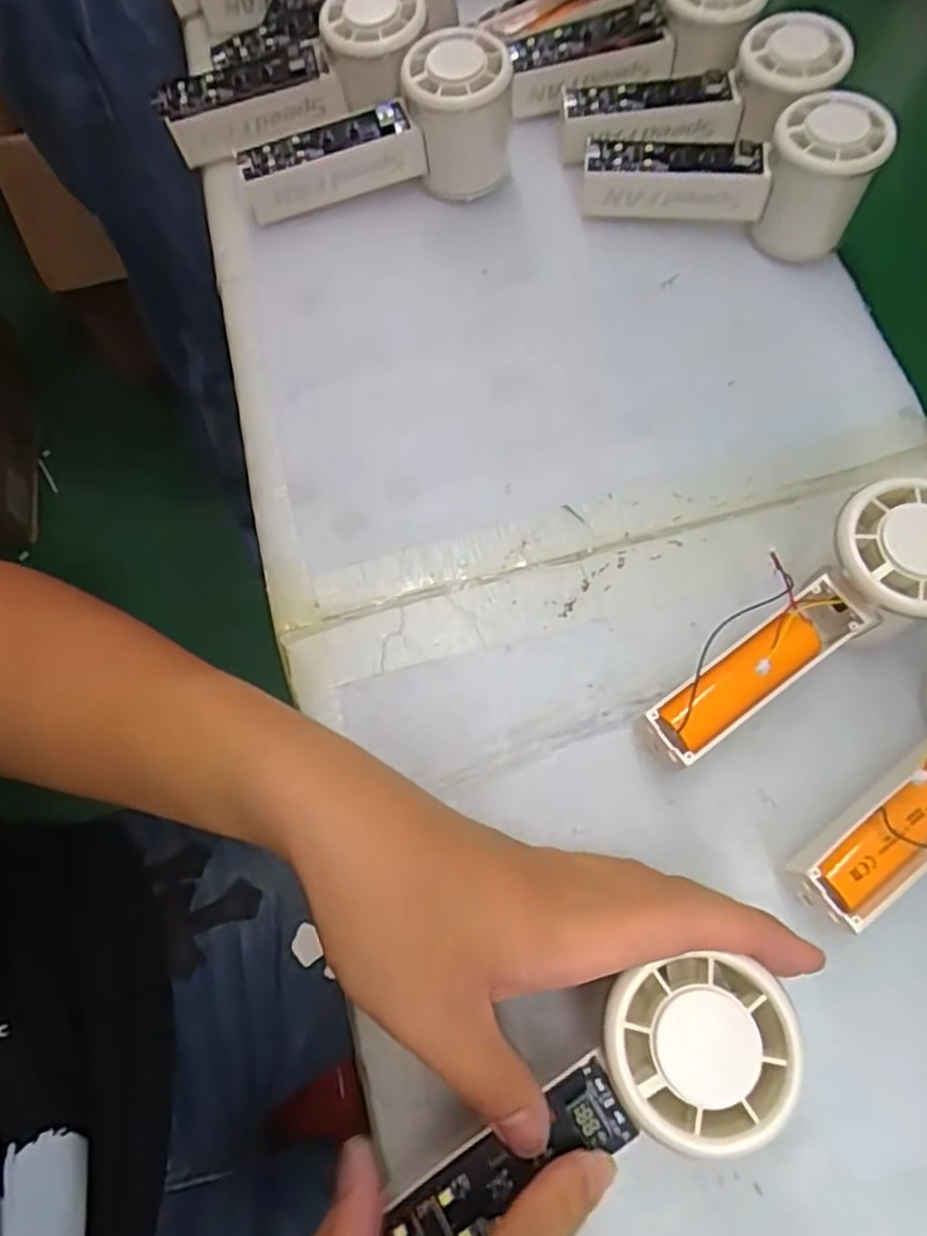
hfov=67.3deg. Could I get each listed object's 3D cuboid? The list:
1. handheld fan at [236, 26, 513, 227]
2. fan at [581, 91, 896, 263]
[{"bbox_3d":[-0.048,-0.261,0.380,0.148,0.061,0.054,-19,70,-8],"label":"handheld fan"},{"bbox_3d":[0.140,-0.238,0.375,0.149,0.058,0.050,3,69,1],"label":"fan"}]

